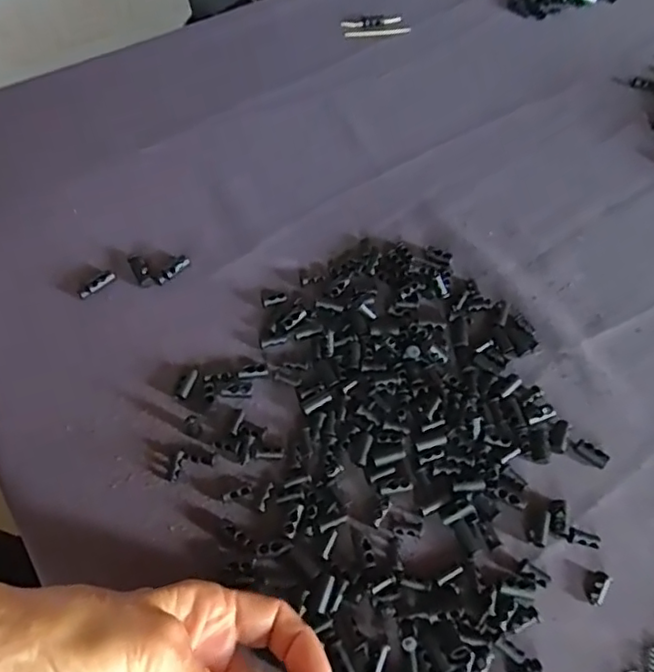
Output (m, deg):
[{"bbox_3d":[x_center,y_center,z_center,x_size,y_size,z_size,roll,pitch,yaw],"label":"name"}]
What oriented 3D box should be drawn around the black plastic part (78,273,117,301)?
[{"bbox_3d":[-0.143,-0.032,0.369,0.025,0.004,0.007,-36,68,-21],"label":"black plastic part"}]

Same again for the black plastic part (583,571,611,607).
[{"bbox_3d":[0.137,0.128,0.300,0.011,0.004,0.016,30,62,14],"label":"black plastic part"}]

